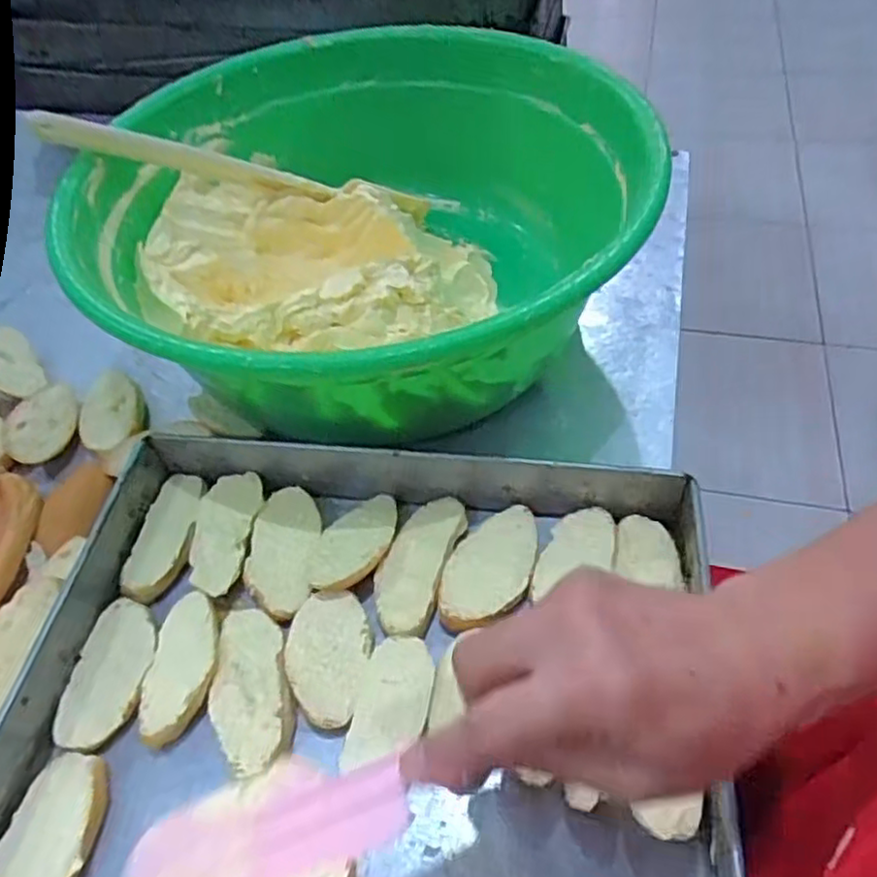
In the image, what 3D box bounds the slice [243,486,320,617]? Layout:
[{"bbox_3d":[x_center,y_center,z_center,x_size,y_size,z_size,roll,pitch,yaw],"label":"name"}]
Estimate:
[{"bbox_3d":[-0.099,0.068,0.434,0.043,0.011,0.088,-2,51,4],"label":"slice"}]

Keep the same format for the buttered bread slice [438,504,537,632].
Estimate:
[{"bbox_3d":[0.033,0.079,0.423,0.048,0.016,0.090,20,56,20],"label":"buttered bread slice"}]

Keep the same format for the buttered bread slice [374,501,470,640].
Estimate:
[{"bbox_3d":[-0.013,0.075,0.426,0.040,0.009,0.094,13,54,16],"label":"buttered bread slice"}]

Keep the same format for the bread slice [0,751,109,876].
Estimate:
[{"bbox_3d":[-0.196,0.204,0.338,0.047,0.010,0.088,6,52,10],"label":"bread slice"}]

